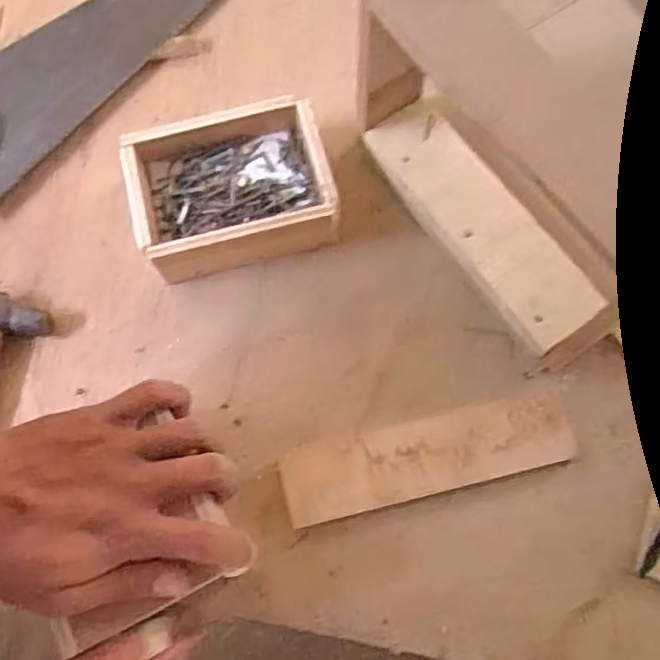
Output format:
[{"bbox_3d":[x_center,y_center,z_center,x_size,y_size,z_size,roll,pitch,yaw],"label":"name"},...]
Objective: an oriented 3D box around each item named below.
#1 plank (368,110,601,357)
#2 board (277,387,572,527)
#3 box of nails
[{"bbox_3d":[0.094,-0.070,0.434,0.055,0.019,0.183,-38,76,7],"label":"plank"},{"bbox_3d":[0.059,0.078,0.411,0.177,0.006,0.046,-14,81,1],"label":"board"},{"bbox_3d":[-0.066,-0.096,0.450,0.131,0.041,0.097,-13,74,0],"label":"box of nails"}]

